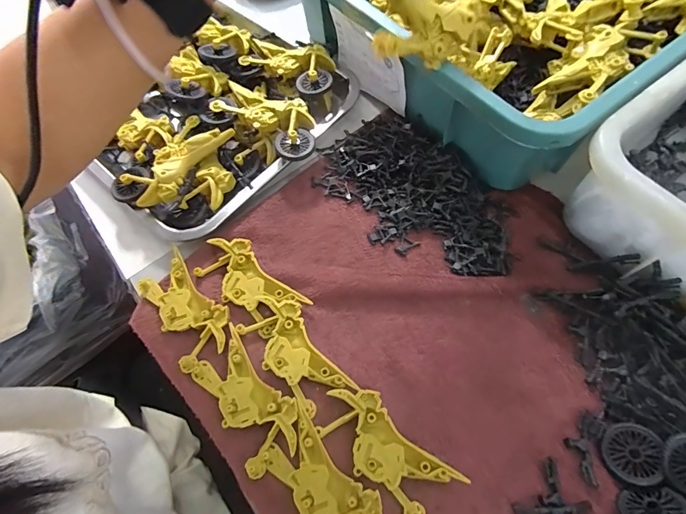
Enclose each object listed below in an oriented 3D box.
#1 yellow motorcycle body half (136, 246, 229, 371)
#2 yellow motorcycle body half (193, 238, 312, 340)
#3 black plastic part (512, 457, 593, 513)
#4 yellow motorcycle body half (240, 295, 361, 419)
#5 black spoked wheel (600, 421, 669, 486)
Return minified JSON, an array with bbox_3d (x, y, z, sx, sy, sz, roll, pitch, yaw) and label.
[{"bbox_3d":[-0.136,0.039,0.325,0.051,0.012,0.108,-35,69,-12],"label":"yellow motorcycle body half"},{"bbox_3d":[-0.081,0.022,0.329,0.100,0.010,0.049,38,73,17],"label":"yellow motorcycle body half"},{"bbox_3d":[0.144,0.166,0.253,0.042,0.010,0.038,-43,71,-14],"label":"black plastic part"},{"bbox_3d":[-0.038,0.076,0.300,0.047,0.006,0.098,-38,70,-13],"label":"yellow motorcycle body half"},{"bbox_3d":[0.198,0.135,0.262,0.033,0.005,0.037,-2,66,29],"label":"black spoked wheel"}]

